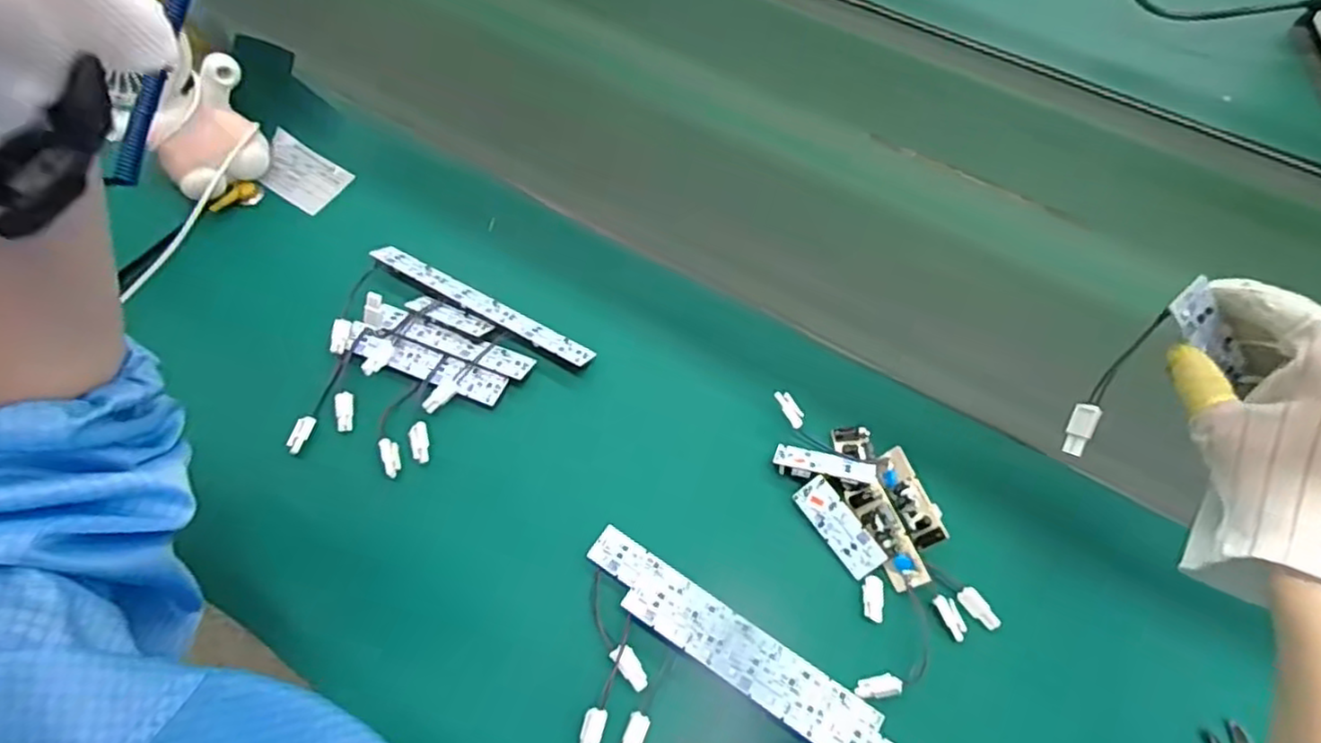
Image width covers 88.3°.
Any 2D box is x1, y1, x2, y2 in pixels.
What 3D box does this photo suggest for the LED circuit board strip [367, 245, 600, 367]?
[{"bbox_3d":[-0.132,-0.050,0.505,0.187,0.007,0.022,27,42,14],"label":"LED circuit board strip"}]

